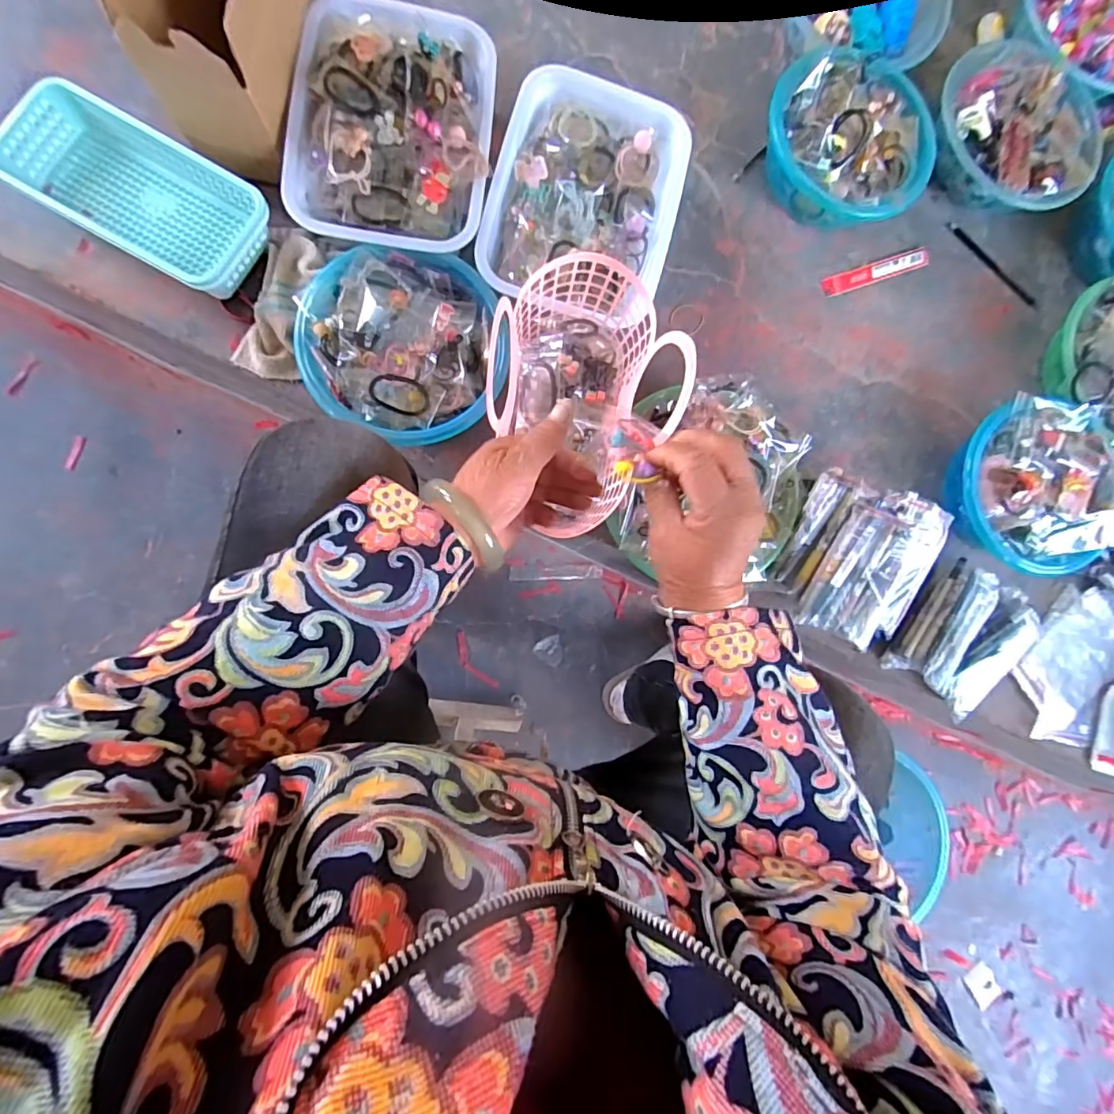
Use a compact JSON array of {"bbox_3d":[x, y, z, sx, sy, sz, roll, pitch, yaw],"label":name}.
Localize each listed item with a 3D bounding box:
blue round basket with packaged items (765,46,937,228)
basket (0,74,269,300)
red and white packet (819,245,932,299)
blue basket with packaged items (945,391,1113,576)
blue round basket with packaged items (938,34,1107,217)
[{"bbox_3d":[0.377,-0.536,0.692,0.218,0.094,0.188,-5,89,-9],"label":"blue round basket with packaged items"},{"bbox_3d":[-0.453,-0.405,0.590,0.250,0.055,0.141,29,84,-7],"label":"basket"},{"bbox_3d":[0.450,-0.402,0.741,0.181,0.008,0.029,-22,91,-9],"label":"red and white packet"},{"bbox_3d":[0.624,-0.093,0.706,0.218,0.089,0.222,6,87,-8],"label":"blue basket with packaged items"},{"bbox_3d":[0.636,-0.591,0.737,0.229,0.074,0.216,0,88,-9],"label":"blue round basket with packaged items"}]

